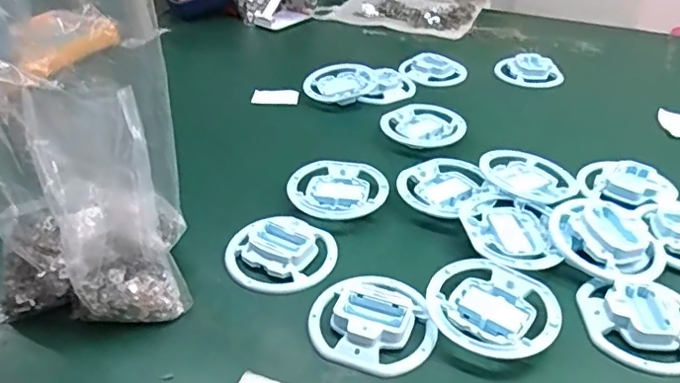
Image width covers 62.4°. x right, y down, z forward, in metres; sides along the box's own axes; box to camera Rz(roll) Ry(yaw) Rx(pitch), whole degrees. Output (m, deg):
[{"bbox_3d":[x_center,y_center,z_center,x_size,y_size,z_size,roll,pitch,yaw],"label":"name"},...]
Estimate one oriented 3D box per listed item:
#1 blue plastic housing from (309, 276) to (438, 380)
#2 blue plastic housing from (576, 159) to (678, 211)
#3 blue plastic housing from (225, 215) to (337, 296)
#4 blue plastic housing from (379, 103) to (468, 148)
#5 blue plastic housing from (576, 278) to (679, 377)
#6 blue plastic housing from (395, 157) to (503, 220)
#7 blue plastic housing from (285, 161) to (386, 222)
[{"bbox_3d":[0.028,0.104,0.463,0.101,0.020,0.093,9,37,12],"label":"blue plastic housing"},{"bbox_3d":[0.311,-0.006,0.619,0.090,0.018,0.093,0,36,0],"label":"blue plastic housing"},{"bbox_3d":[-0.056,0.054,0.526,0.096,0.017,0.089,0,36,0],"label":"blue plastic housing"},{"bbox_3d":[0.110,-0.086,0.730,0.103,0.016,0.107,12,38,16],"label":"blue plastic housing"},{"bbox_3d":[0.251,0.107,0.460,0.101,0.017,0.089,8,37,11],"label":"blue plastic housing"},{"bbox_3d":[0.108,-0.006,0.606,0.093,0.016,0.094,0,36,0],"label":"blue plastic housing"},{"bbox_3d":[-0.001,-0.003,0.605,0.102,0.013,0.098,0,36,0],"label":"blue plastic housing"}]

